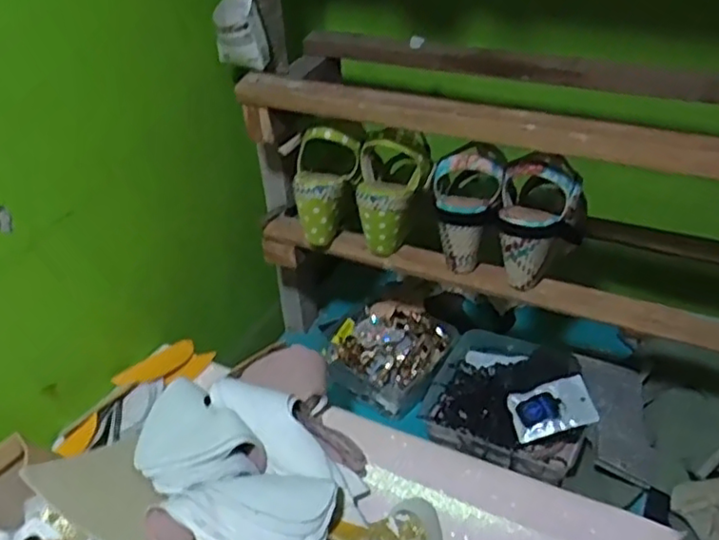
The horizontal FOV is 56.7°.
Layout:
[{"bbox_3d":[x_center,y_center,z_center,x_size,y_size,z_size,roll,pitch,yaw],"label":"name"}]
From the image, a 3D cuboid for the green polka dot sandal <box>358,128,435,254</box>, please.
[{"bbox_3d":[0.040,-0.095,0.794,0.083,0.139,0.085,2,36,7],"label":"green polka dot sandal"}]

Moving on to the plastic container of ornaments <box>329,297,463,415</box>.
[{"bbox_3d":[0.041,0.120,0.972,0.162,0.065,0.157,18,41,26],"label":"plastic container of ornaments"}]

